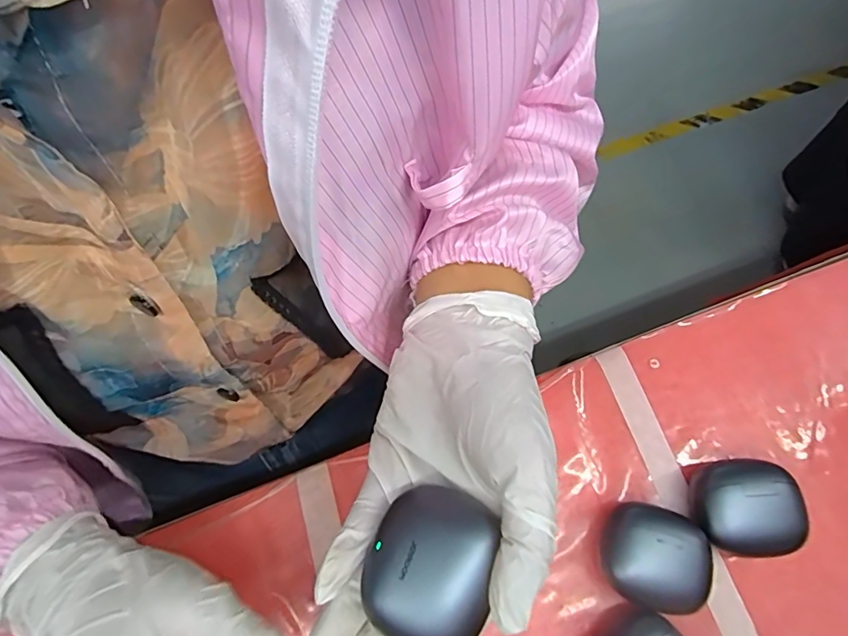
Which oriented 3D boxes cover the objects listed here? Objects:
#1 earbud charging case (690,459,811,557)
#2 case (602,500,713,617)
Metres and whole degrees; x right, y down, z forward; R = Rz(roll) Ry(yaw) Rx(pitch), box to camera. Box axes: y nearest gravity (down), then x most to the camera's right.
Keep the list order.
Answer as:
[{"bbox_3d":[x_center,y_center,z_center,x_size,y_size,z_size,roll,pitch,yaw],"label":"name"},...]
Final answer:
[{"bbox_3d":[0.180,0.106,0.275,0.053,0.030,0.048,-3,68,-2],"label":"earbud charging case"},{"bbox_3d":[0.125,0.130,0.265,0.049,0.031,0.049,18,69,6],"label":"case"}]

